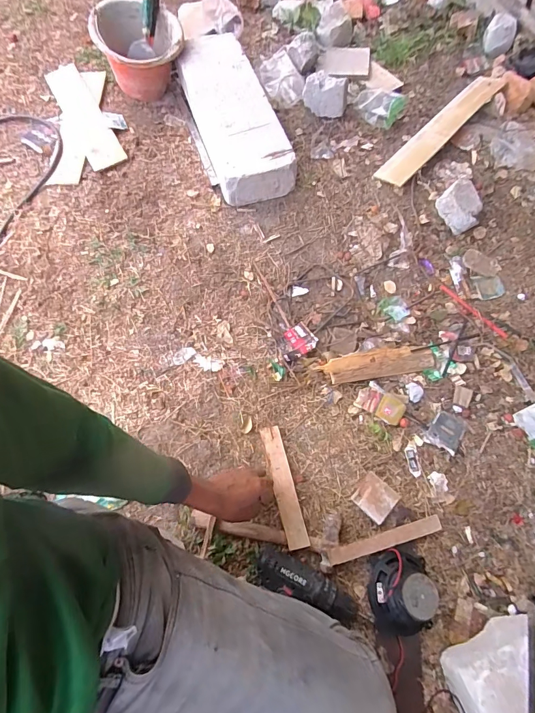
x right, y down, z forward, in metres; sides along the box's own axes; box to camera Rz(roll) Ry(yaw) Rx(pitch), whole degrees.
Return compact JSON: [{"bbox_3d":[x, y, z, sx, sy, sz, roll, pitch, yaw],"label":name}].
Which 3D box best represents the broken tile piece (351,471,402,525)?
[{"bbox_3d":[0.212,0.276,0.740,0.072,0.006,0.074,41,62,19],"label":"broken tile piece"}]

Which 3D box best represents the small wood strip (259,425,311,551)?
[{"bbox_3d":[0.029,0.242,0.727,0.039,0.015,0.231,-14,58,-4],"label":"small wood strip"}]

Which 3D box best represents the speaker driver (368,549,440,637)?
[{"bbox_3d":[0.235,0.408,0.648,0.113,0.083,0.131,4,68,1],"label":"speaker driver"}]

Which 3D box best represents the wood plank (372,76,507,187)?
[{"bbox_3d":[0.501,-0.660,1.095,0.497,0.026,0.100,-45,54,-12],"label":"wood plank"}]

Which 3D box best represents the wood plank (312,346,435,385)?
[{"bbox_3d":[0.253,0.012,0.868,0.261,0.026,0.061,-9,68,-4],"label":"wood plank"}]

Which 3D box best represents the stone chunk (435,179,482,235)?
[{"bbox_3d":[0.509,-0.399,0.988,0.106,0.063,0.120,-36,73,-12],"label":"stone chunk"}]

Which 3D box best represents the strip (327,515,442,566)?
[{"bbox_3d":[0.220,0.338,0.697,0.235,0.017,0.027,-9,70,-17],"label":"strip"}]

